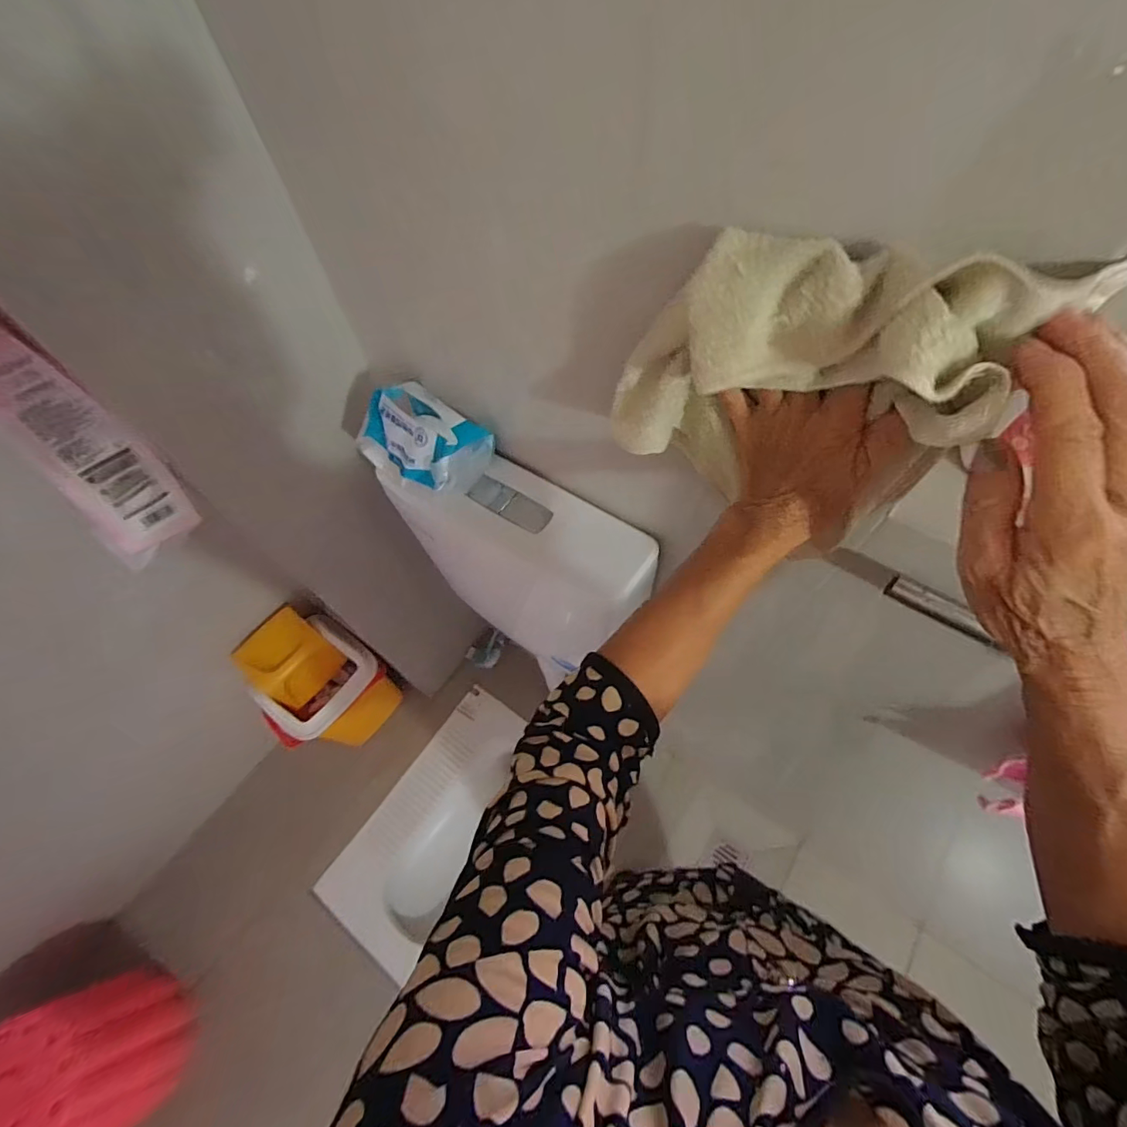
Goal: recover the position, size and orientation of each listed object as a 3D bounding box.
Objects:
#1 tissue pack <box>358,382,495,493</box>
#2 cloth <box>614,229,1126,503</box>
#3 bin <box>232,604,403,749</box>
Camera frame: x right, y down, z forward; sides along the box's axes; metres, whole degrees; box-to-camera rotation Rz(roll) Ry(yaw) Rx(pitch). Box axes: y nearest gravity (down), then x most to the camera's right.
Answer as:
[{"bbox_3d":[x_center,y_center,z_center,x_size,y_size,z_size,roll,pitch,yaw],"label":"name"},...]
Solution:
[{"bbox_3d":[-0.159,-0.141,0.566,0.159,0.072,0.093,35,69,20],"label":"tissue pack"},{"bbox_3d":[0.120,-0.105,0.274,0.055,0.136,0.227,-50,28,-21],"label":"cloth"},{"bbox_3d":[-0.560,0.293,1.167,0.196,0.369,0.253,33,68,19],"label":"bin"}]

